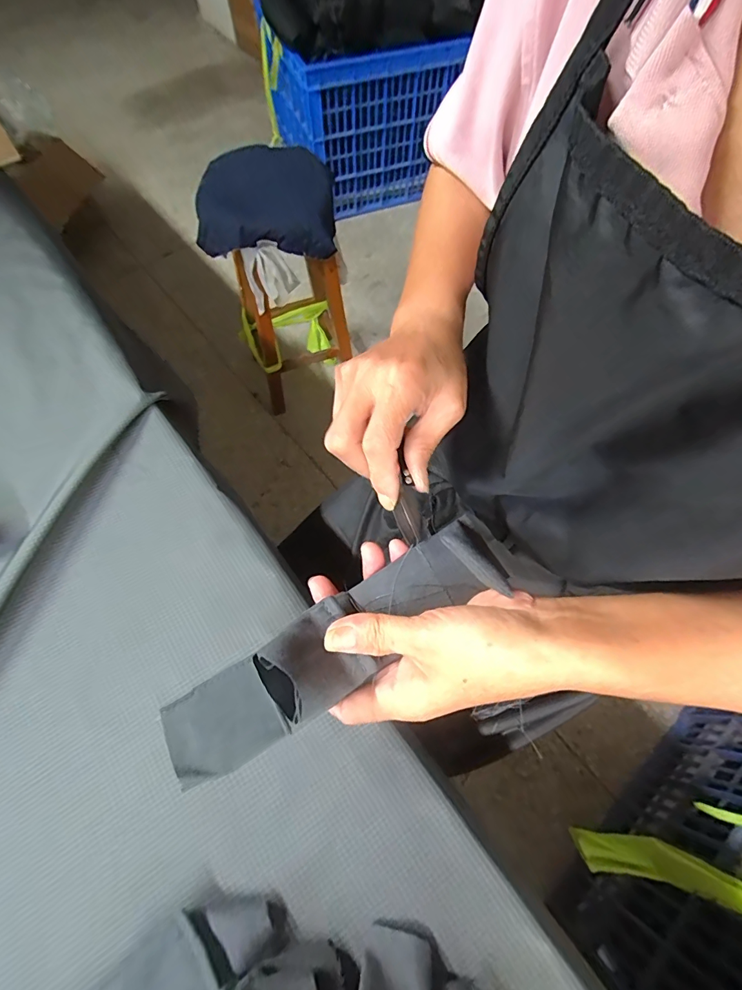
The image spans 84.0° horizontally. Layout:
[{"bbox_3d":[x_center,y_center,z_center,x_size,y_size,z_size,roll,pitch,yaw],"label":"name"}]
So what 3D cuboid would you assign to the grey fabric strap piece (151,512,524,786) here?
[{"bbox_3d":[-0.017,0.074,0.207,0.184,0.046,0.045,-32,69,-10],"label":"grey fabric strap piece"}]

